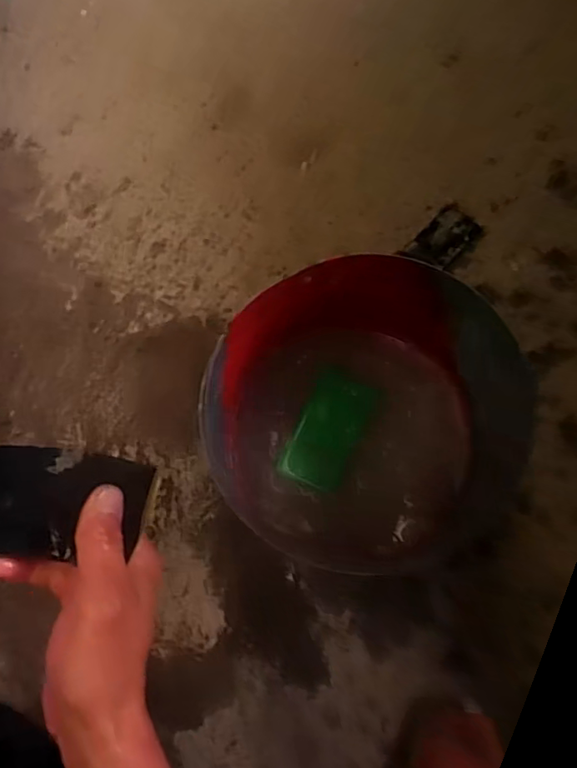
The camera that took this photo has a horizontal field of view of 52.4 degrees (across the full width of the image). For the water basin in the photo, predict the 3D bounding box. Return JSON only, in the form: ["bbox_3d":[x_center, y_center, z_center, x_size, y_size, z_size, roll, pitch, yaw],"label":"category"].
[{"bbox_3d":[0.075,0.060,0.623,0.285,0.289,0.280,0,73,0],"label":"water basin"}]

